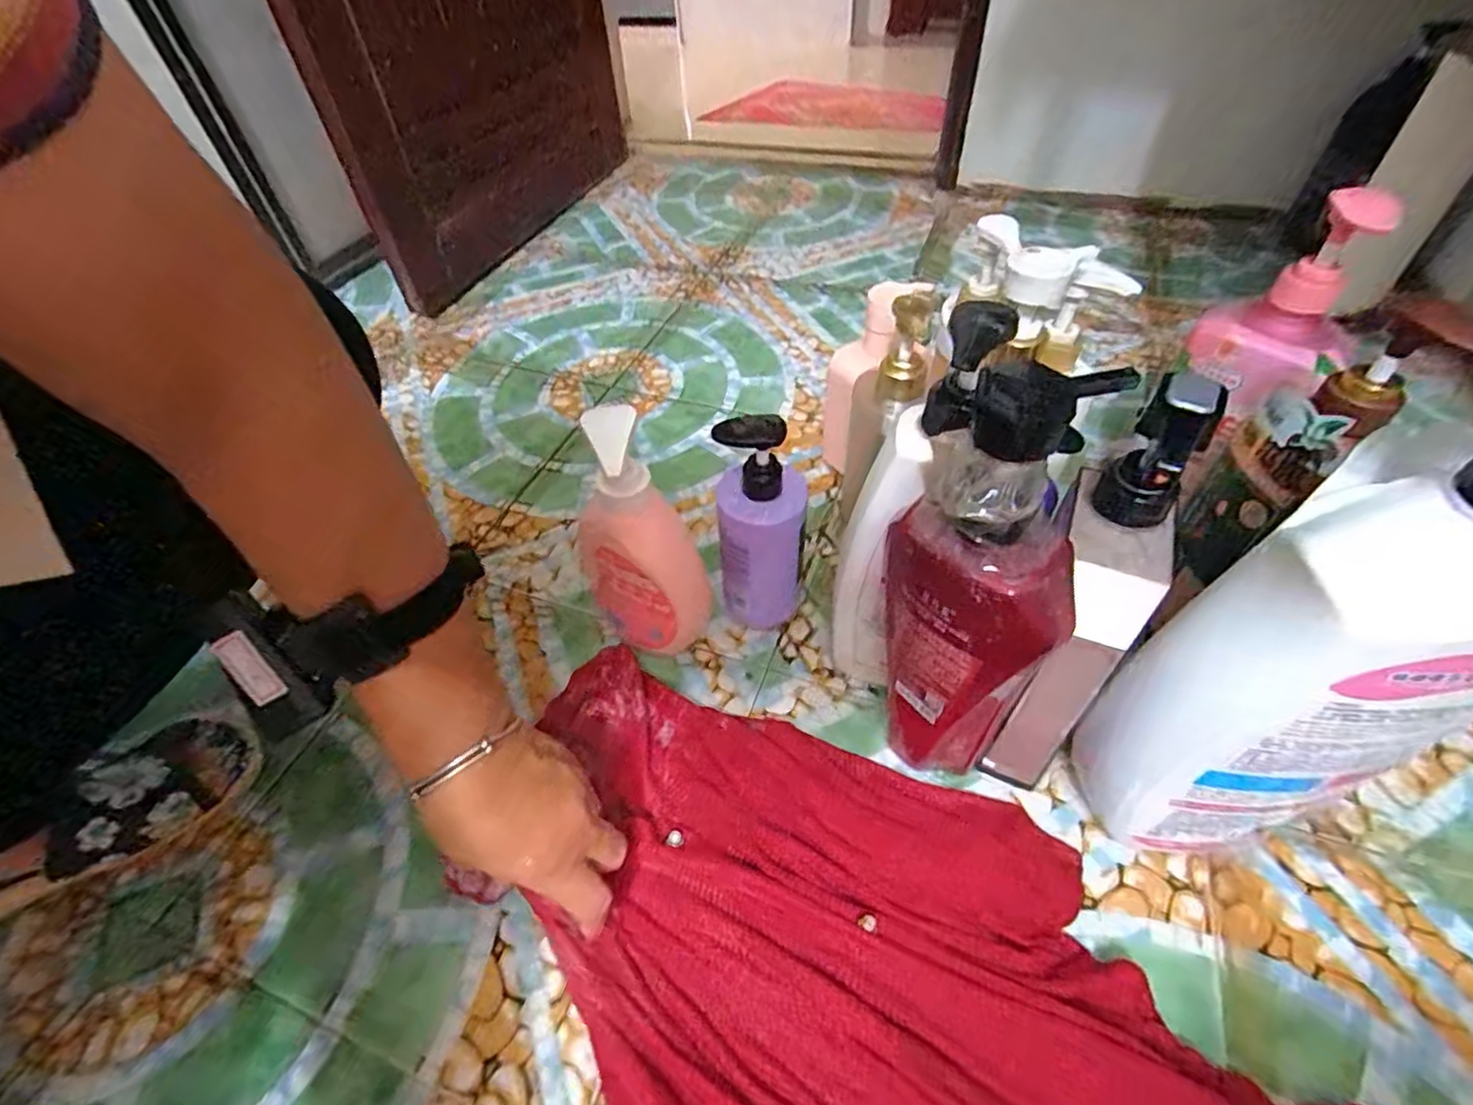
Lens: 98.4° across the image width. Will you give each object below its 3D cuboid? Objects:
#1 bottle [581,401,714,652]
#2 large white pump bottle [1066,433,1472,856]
[{"bbox_3d":[-0.064,-0.002,0.426,0.074,0.210,0.052,35,60,28],"label":"bottle"},{"bbox_3d":[0.247,0.056,0.285,0.078,0.317,0.080,-13,49,-8],"label":"large white pump bottle"}]

